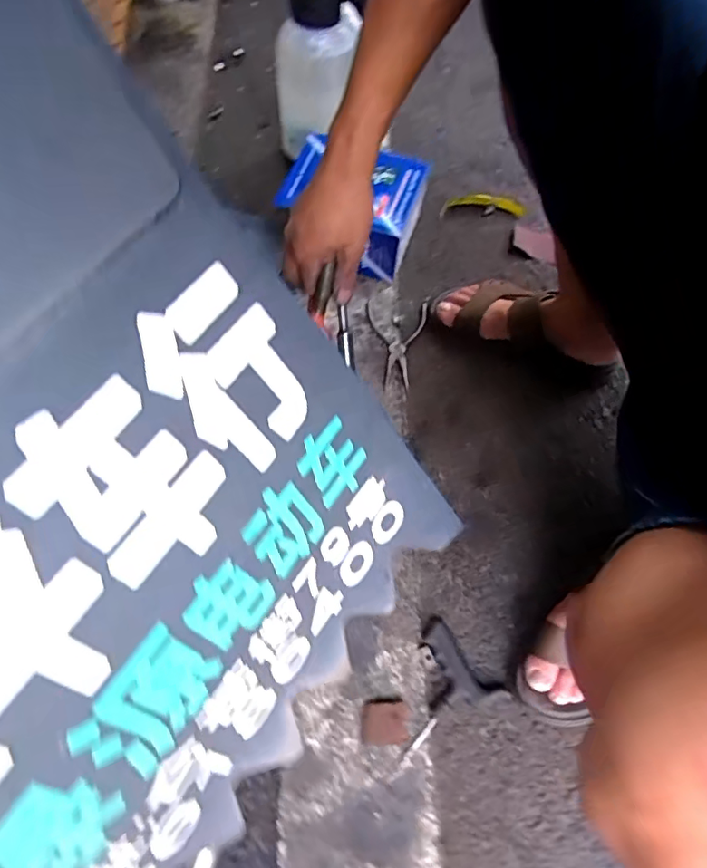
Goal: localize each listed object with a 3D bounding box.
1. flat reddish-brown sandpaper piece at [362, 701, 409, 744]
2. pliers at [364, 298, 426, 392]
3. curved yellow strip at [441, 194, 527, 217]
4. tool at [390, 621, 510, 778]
[{"bbox_3d":[0.033,0.292,0.542,0.048,0.020,0.037,-3,64,-3],"label":"flat reddish-brown sandpaper piece"},{"bbox_3d":[0.058,-0.130,0.750,0.087,0.010,0.141,4,64,0],"label":"pliers"},{"bbox_3d":[0.209,-0.374,0.872,0.139,0.013,0.045,-1,64,-3],"label":"curved yellow strip"},{"bbox_3d":[0.075,0.276,0.552,0.136,0.021,0.101,-39,72,-18],"label":"tool"}]

